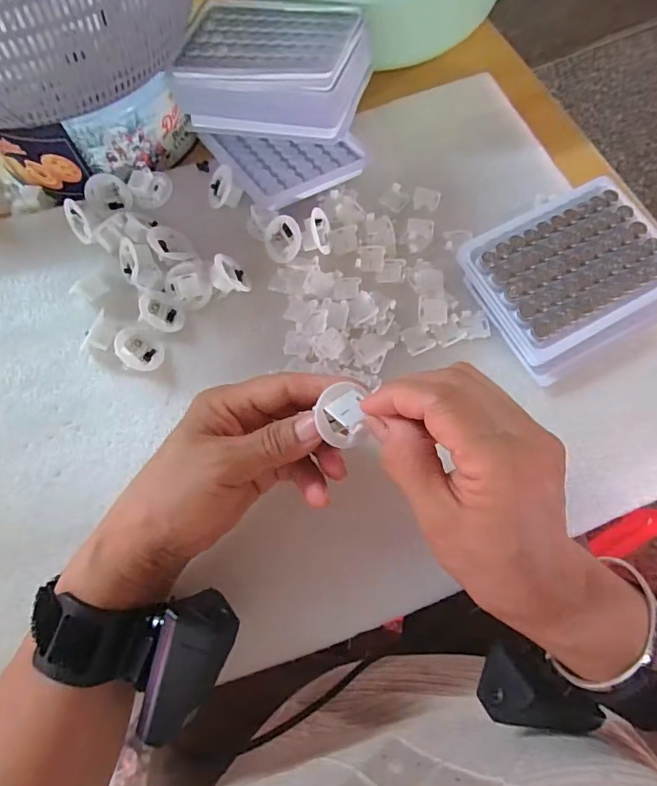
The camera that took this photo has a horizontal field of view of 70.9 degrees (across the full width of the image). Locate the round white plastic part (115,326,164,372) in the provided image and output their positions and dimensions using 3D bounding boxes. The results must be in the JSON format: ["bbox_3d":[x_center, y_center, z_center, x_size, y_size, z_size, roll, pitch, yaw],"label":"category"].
[{"bbox_3d":[-0.130,-0.030,0.318,0.033,0.014,0.030,24,46,-25],"label":"round white plastic part"}]

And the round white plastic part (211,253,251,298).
[{"bbox_3d":[-0.073,-0.087,0.333,0.025,0.020,0.029,-19,73,-6],"label":"round white plastic part"}]

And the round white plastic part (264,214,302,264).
[{"bbox_3d":[-0.034,-0.113,0.340,0.030,0.007,0.032,29,113,24],"label":"round white plastic part"}]

